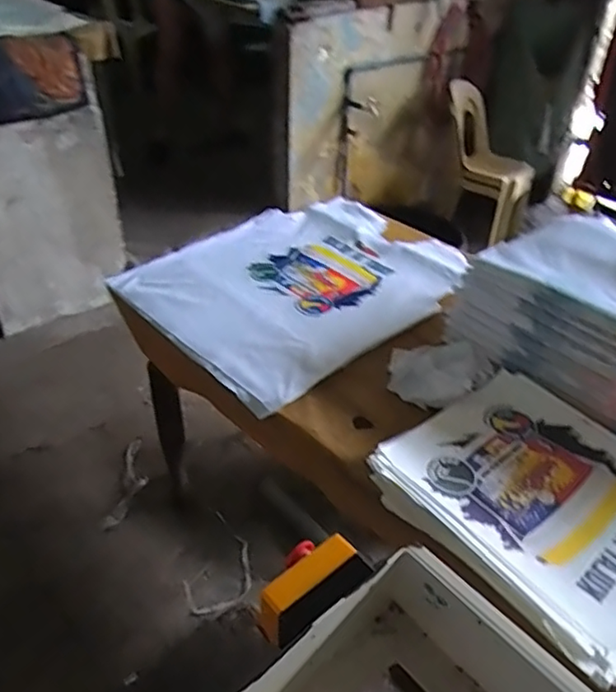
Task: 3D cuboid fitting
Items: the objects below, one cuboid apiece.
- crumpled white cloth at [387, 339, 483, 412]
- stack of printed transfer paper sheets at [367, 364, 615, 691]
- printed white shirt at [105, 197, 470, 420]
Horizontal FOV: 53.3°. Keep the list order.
[{"bbox_3d":[0.225,0.049,1.097,0.163,0.052,0.132,10,38,10],"label":"crumpled white cloth"},{"bbox_3d":[0.345,0.211,0.903,0.377,0.041,0.415,-26,46,-31],"label":"stack of printed transfer paper sheets"},{"bbox_3d":[-0.003,-0.151,1.390,0.711,0.045,0.541,-30,48,-35],"label":"printed white shirt"}]

